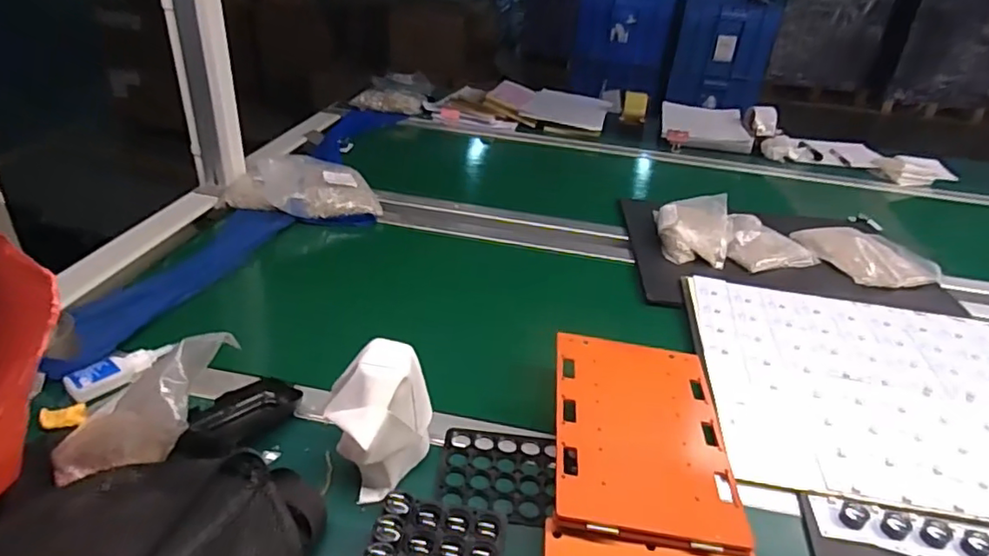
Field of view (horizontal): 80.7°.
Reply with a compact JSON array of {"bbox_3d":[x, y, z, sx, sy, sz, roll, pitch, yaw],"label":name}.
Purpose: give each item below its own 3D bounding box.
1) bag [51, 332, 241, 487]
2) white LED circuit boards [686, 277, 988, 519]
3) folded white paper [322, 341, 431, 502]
[{"bbox_3d":[-0.294,0.118,0.496,0.159,0.070,0.082,-41,36,11],"label":"bag"},{"bbox_3d":[0.494,0.131,0.705,0.476,0.011,0.371,10,34,8],"label":"white LED circuit boards"},{"bbox_3d":[-0.101,0.132,0.521,0.091,0.119,0.091,-2,34,-10],"label":"folded white paper"}]

